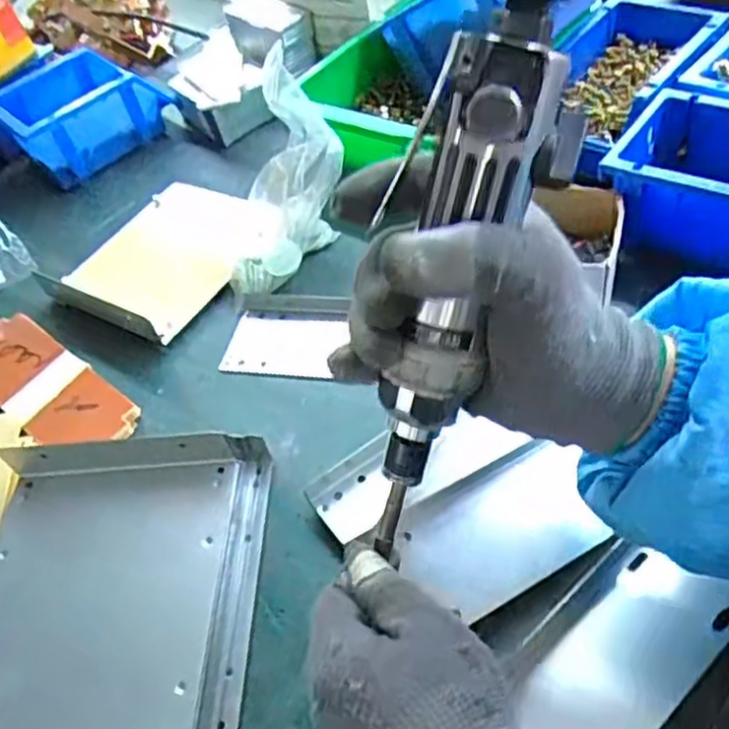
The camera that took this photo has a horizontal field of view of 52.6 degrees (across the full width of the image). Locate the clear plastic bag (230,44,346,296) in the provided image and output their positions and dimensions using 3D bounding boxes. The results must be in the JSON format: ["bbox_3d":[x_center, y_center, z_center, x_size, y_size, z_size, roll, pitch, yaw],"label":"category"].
[{"bbox_3d":[-0.059,-0.143,0.578,0.081,0.175,0.066,8,3,13],"label":"clear plastic bag"}]

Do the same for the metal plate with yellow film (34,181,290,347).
[{"bbox_3d":[-0.157,-0.088,0.605,0.148,0.035,0.167,27,60,30],"label":"metal plate with yellow film"}]

